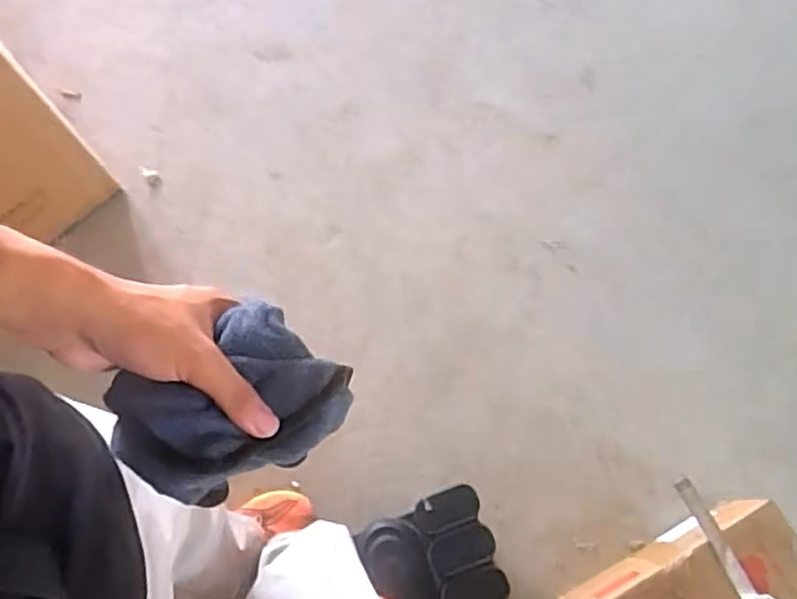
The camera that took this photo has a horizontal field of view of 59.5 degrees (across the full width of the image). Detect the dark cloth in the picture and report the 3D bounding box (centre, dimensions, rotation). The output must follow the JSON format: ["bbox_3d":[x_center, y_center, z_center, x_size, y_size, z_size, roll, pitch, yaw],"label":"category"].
[{"bbox_3d":[-0.103,0.065,0.429,0.132,0.040,0.094,-35,75,-13],"label":"dark cloth"}]

